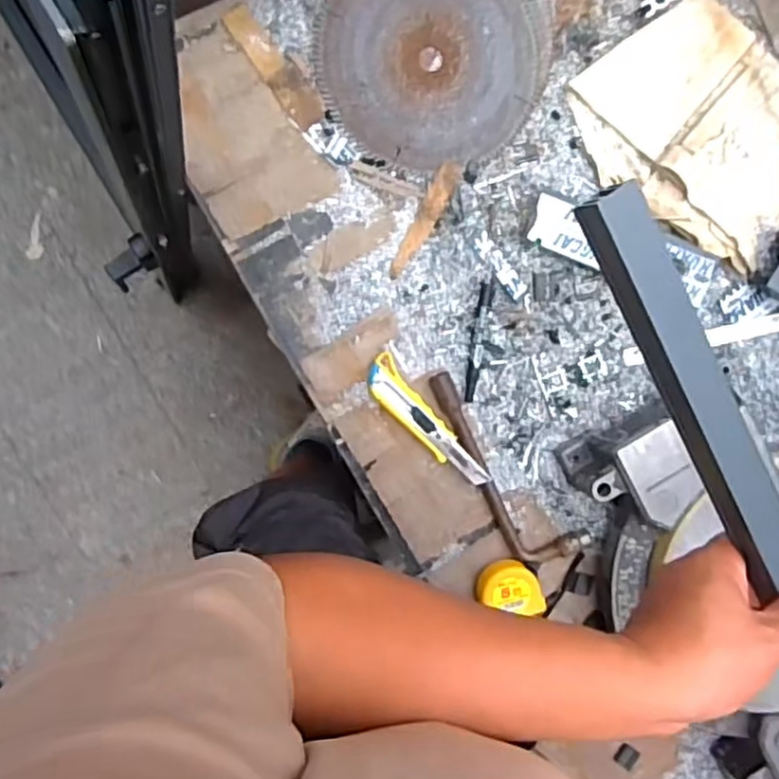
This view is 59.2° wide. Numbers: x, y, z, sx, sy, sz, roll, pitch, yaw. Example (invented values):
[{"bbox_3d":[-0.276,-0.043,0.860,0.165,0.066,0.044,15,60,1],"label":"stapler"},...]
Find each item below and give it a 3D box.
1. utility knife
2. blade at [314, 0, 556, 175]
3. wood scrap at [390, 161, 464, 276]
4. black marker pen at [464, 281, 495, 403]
[{"bbox_3d":[0.039,0.040,0.750,0.038,0.017,0.179,-42,100,-1],"label":"utility knife"},{"bbox_3d":[0.050,-0.365,0.731,0.241,0.010,0.255,-1,96,-9],"label":"blade"},{"bbox_3d":[0.038,-0.184,0.744,0.025,0.005,0.137,28,93,-9],"label":"wood scrap"},{"bbox_3d":[0.097,-0.051,0.750,0.017,0.011,0.129,9,96,-8],"label":"black marker pen"}]

